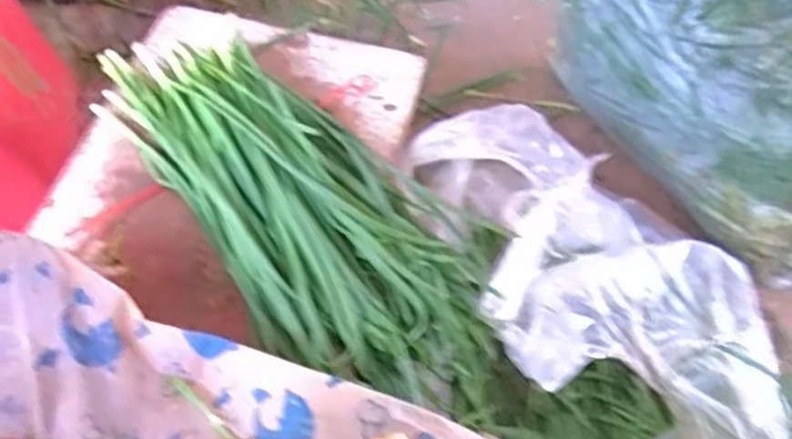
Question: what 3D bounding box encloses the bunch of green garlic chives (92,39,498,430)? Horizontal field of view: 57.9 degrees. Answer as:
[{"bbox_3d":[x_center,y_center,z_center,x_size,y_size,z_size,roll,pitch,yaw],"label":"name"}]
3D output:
[{"bbox_3d":[-0.088,-0.017,0.685,0.206,0.090,0.455,-34,66,-22],"label":"bunch of green garlic chives"}]

